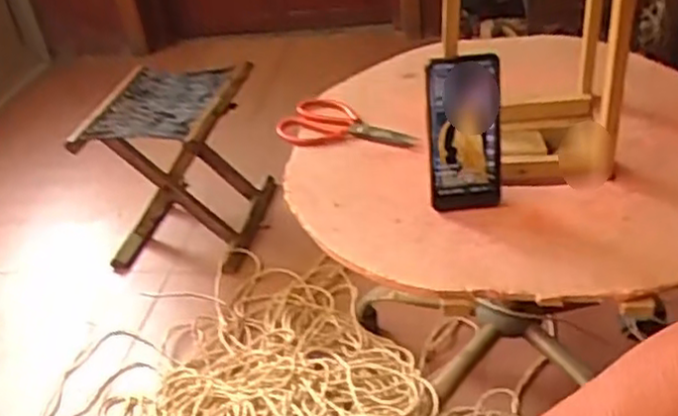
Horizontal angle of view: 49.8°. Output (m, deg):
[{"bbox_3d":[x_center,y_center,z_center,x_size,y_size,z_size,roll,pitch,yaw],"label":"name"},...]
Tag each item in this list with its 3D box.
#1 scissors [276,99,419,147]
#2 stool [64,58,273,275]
[{"bbox_3d":[0.010,-0.099,0.929,0.180,0.022,0.093,17,41,32],"label":"scissors"},{"bbox_3d":[-0.301,-0.088,1.414,0.272,0.322,0.290,-2,34,8],"label":"stool"}]

